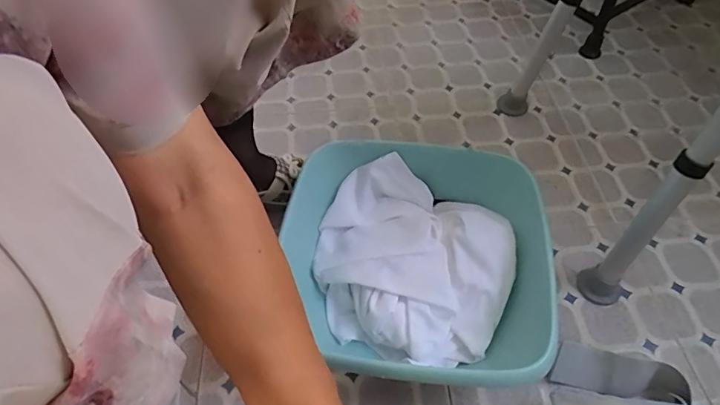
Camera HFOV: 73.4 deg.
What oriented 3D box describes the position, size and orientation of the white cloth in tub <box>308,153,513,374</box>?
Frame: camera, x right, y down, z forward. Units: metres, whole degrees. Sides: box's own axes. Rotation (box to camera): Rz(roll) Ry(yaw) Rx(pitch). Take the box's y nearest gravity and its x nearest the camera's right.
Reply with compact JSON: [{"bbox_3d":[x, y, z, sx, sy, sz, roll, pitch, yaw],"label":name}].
[{"bbox_3d":[0.061,0.078,0.633,0.258,0.080,0.242,21,53,15],"label":"white cloth in tub"}]

